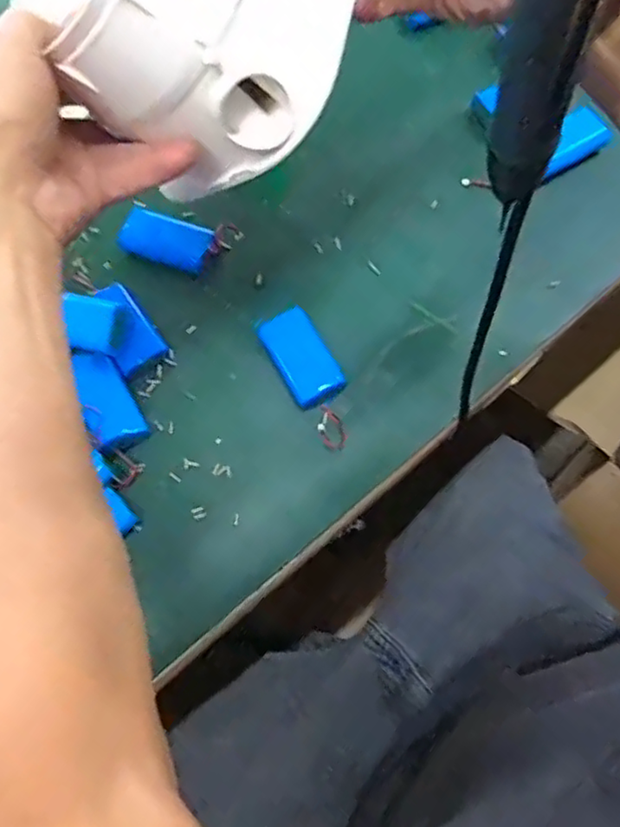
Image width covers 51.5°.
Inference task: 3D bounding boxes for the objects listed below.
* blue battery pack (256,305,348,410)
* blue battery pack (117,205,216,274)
[{"bbox_3d":[-0.005,-0.039,0.467,0.040,0.022,0.075,-27,73,-8],"label":"blue battery pack"},{"bbox_3d":[-0.109,-0.131,0.493,0.068,0.020,0.035,21,72,8],"label":"blue battery pack"}]

